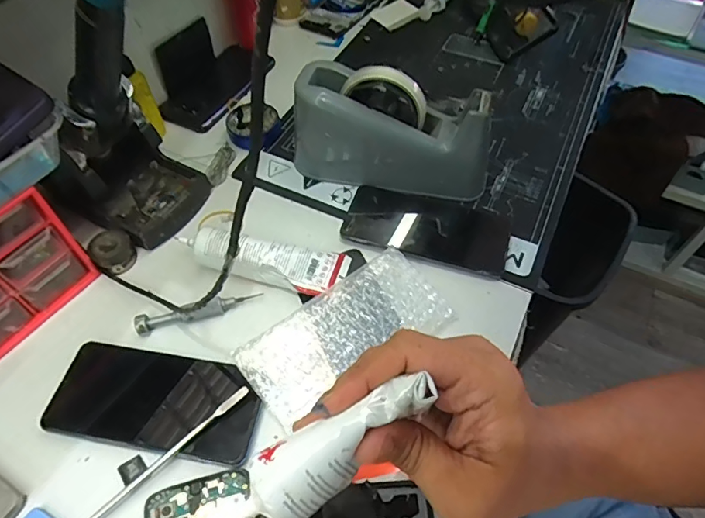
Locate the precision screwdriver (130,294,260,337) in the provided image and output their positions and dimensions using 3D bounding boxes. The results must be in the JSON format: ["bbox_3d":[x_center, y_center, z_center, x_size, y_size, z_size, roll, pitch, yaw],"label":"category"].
[{"bbox_3d":[-0.135,0.045,0.417,0.106,0.013,0.016,-14,55,-10],"label":"precision screwdriver"}]

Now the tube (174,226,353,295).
[{"bbox_3d":[-0.079,-0.002,0.440,0.145,0.035,0.049,10,54,7],"label":"tube"}]

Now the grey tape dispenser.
[{"bbox_3d":[0.040,-0.131,0.484,0.202,0.107,0.067,11,55,8],"label":"grey tape dispenser"}]

